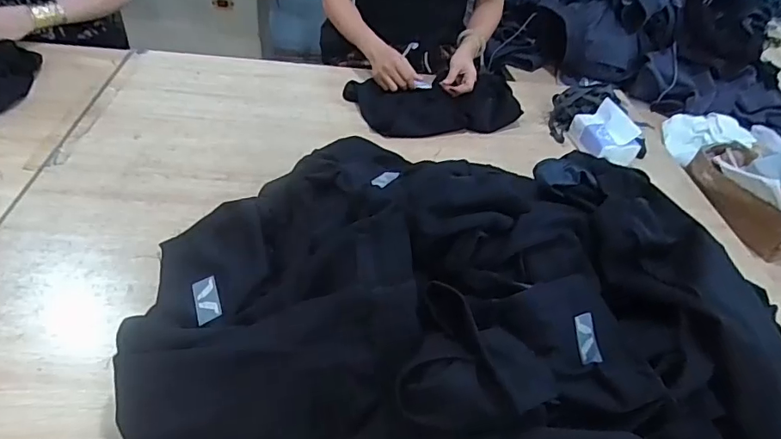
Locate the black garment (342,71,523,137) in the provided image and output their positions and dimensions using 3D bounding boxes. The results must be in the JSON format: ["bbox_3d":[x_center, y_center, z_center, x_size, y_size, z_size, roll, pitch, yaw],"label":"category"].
[{"bbox_3d":[0.100,-0.254,1.070,0.381,0.045,0.182,-3,44,-13],"label":"black garment"}]

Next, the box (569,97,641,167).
[{"bbox_3d":[0.438,-0.177,1.006,0.088,0.087,0.134,-5,44,-15],"label":"box"}]

